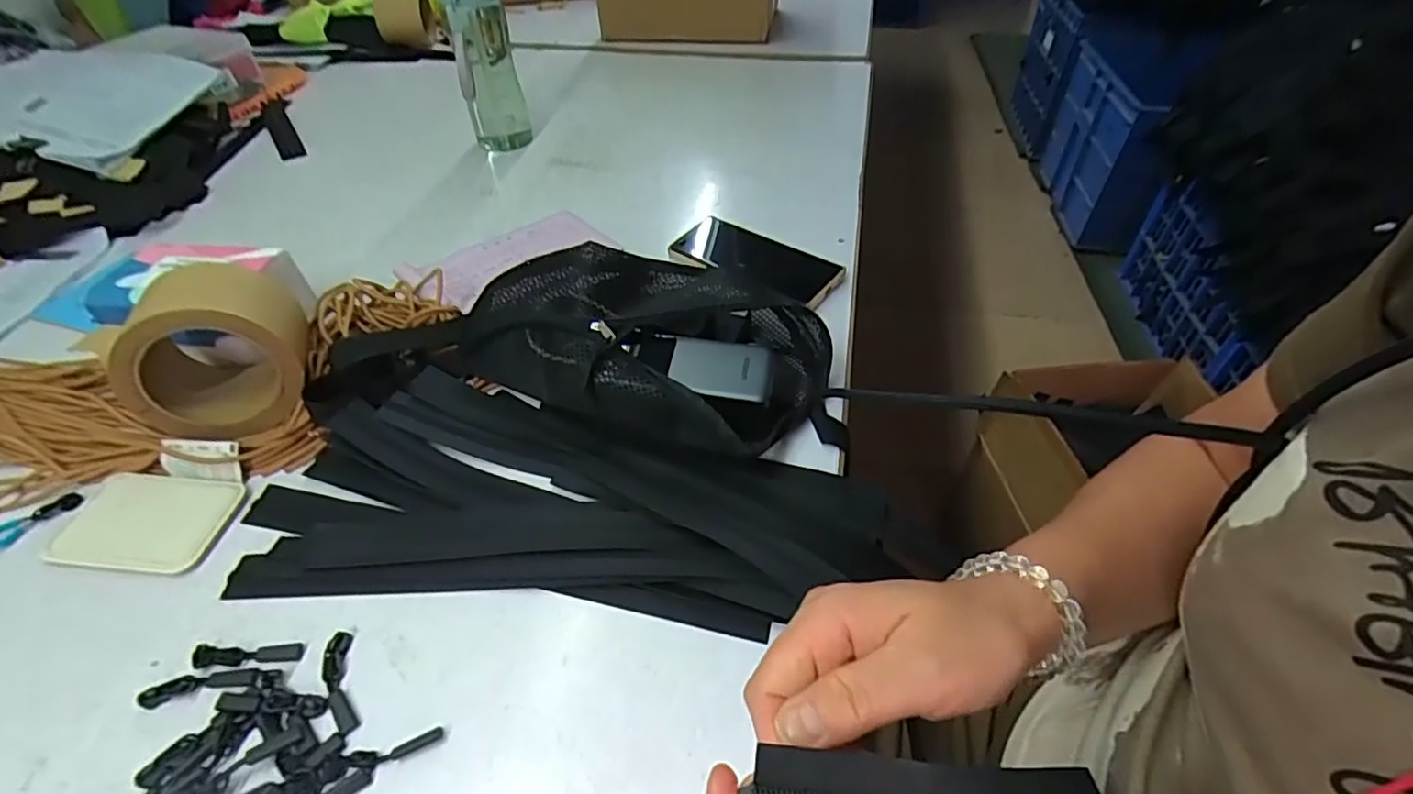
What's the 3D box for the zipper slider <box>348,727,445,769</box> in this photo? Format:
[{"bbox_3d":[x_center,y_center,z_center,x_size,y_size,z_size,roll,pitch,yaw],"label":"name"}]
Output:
[{"bbox_3d":[-0.158,0.180,0.314,0.044,0.005,0.009,-12,48,-11],"label":"zipper slider"}]

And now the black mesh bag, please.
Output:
[{"bbox_3d":[-0.092,-0.052,0.489,0.375,0.062,0.203,4,47,4],"label":"black mesh bag"}]

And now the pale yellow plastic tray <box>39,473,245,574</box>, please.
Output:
[{"bbox_3d":[-0.372,0.082,0.408,0.101,0.008,0.068,4,47,4],"label":"pale yellow plastic tray"}]

